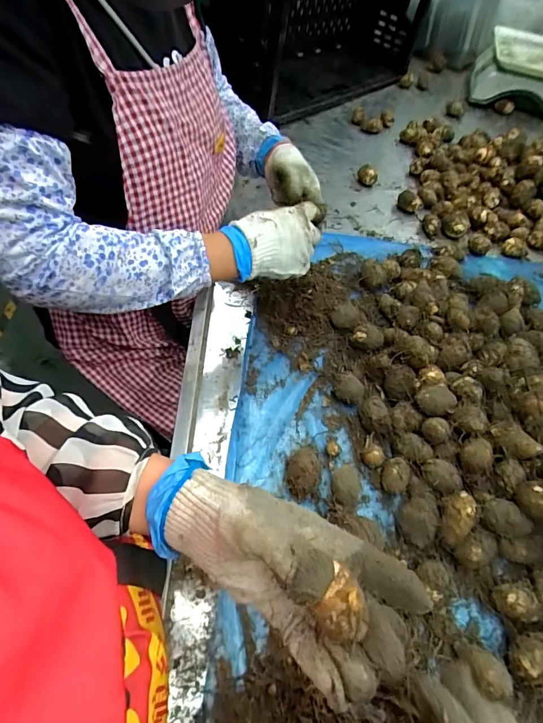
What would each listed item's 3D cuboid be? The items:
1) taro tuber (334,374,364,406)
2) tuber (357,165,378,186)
[{"bbox_3d":[0.108,0.042,0.557,0.038,0.031,0.035,18,57,7],"label":"taro tuber"},{"bbox_3d":[0.212,-0.410,0.880,0.043,0.038,0.033,17,57,6],"label":"tuber"}]

